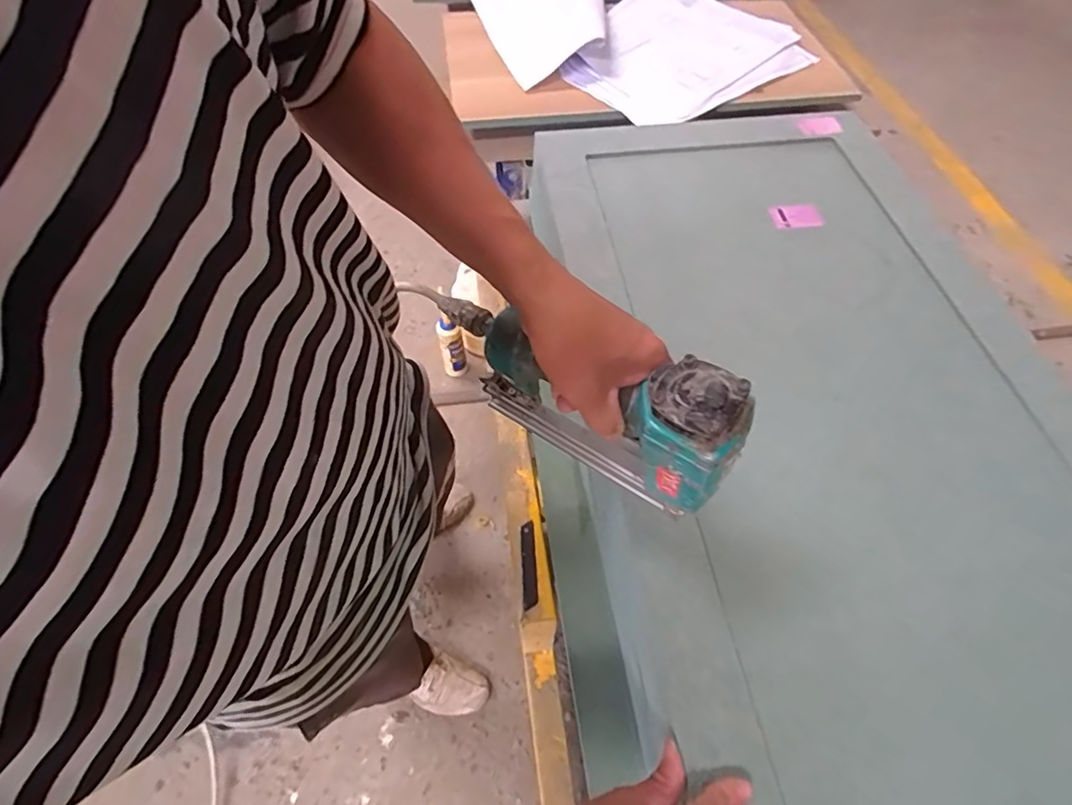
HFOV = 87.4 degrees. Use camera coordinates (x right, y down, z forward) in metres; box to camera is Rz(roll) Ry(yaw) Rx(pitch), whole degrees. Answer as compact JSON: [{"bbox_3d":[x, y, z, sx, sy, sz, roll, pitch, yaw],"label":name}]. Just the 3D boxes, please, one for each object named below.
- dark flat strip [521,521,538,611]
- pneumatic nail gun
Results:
[{"bbox_3d":[-0.008,0.182,0.634,0.016,0.008,0.099,-2,56,-2],"label":"dark flat strip"},{"bbox_3d":[0.024,0.000,0.428,0.244,0.166,0.051,31,61,18],"label":"pneumatic nail gun"}]

